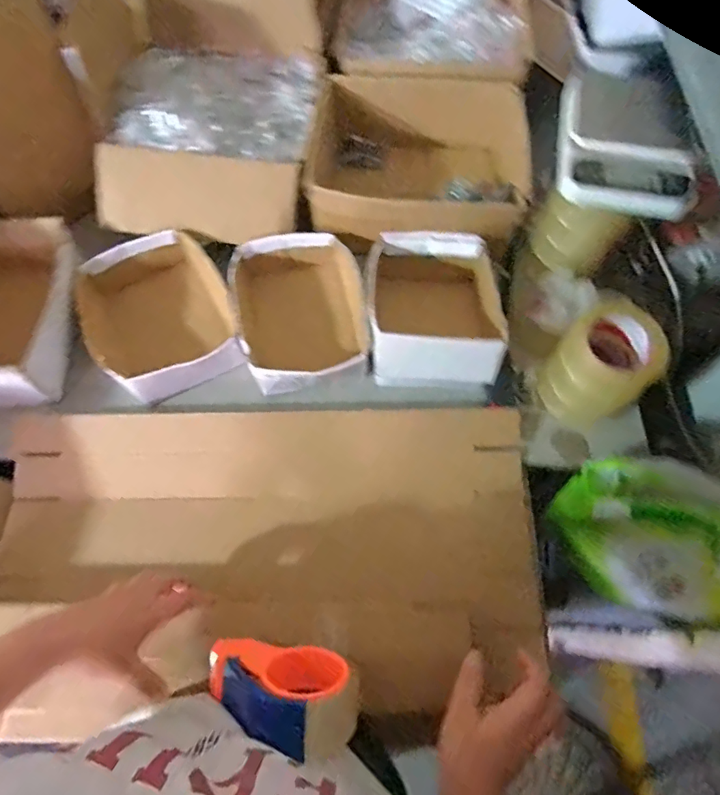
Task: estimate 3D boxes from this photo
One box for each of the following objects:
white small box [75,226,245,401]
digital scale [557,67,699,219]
[{"bbox_3d":[-0.293,-0.116,0.710,0.192,0.077,0.247,-24,68,-10],"label":"white small box"},{"bbox_3d":[0.331,-0.323,0.591,0.154,0.046,0.206,10,66,4],"label":"digital scale"}]

